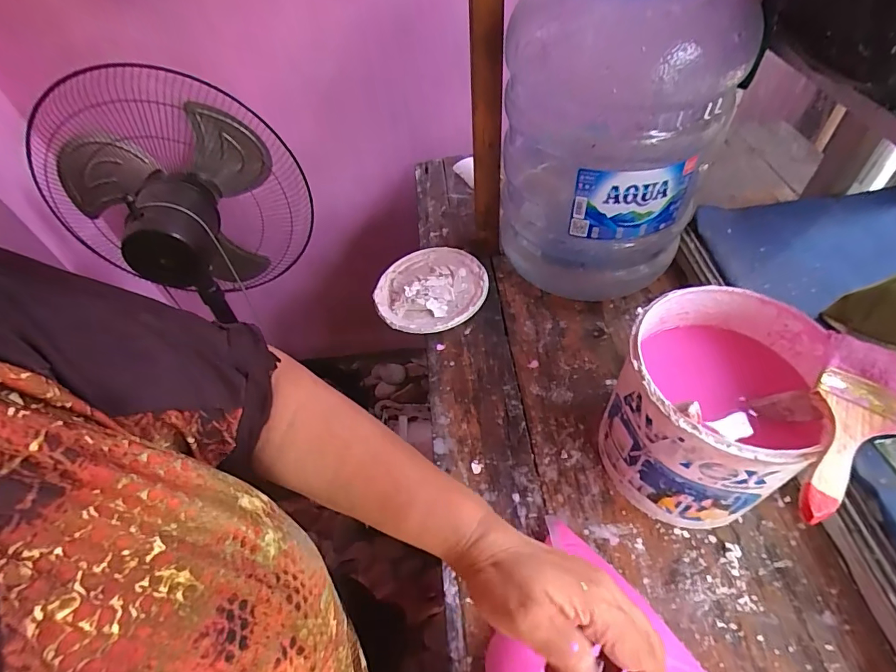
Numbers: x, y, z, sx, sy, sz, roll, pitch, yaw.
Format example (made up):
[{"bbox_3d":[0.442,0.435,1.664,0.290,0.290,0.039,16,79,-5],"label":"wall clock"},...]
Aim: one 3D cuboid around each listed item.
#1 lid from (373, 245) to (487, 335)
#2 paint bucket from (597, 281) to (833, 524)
[{"bbox_3d":[-0.027,-0.076,0.719,0.169,0.024,0.168,-2,51,3],"label":"lid"},{"bbox_3d":[0.251,0.076,0.459,0.164,0.179,0.172,16,54,16],"label":"paint bucket"}]

